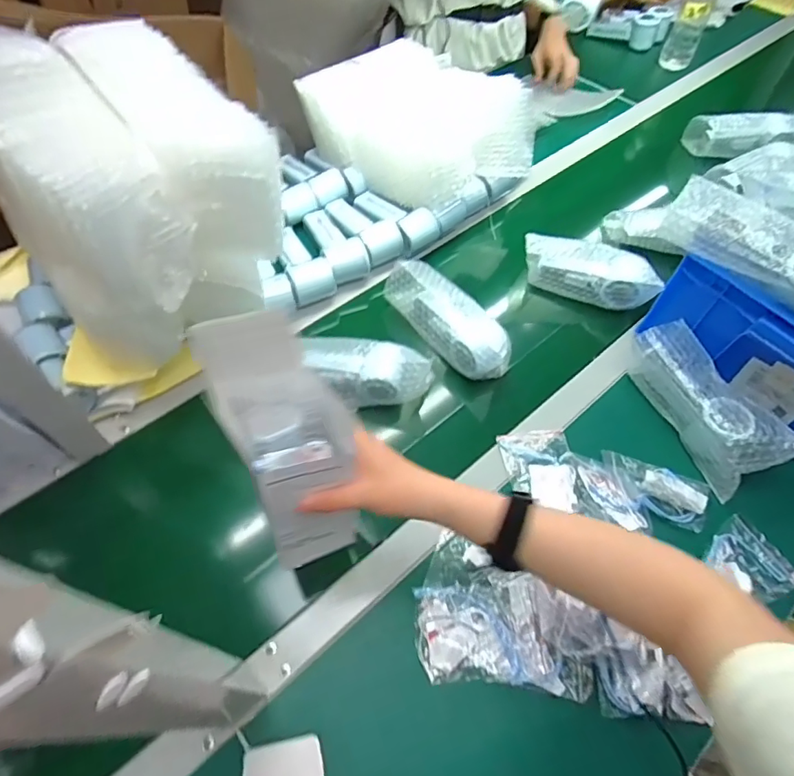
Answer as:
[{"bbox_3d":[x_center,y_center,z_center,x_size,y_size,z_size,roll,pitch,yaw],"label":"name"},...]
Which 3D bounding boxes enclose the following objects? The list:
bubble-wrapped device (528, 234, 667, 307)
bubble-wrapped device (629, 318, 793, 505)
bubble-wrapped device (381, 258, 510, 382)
[{"bbox_3d":[0.283,-0.174,0.750,0.189,0.067,0.052,18,58,9],"label":"bubble-wrapped device"},{"bbox_3d":[0.387,0.017,0.634,0.086,0.072,0.212,-16,59,-13],"label":"bubble-wrapped device"},{"bbox_3d":[0.071,-0.094,0.691,0.062,0.063,0.203,-34,65,-22],"label":"bubble-wrapped device"}]

